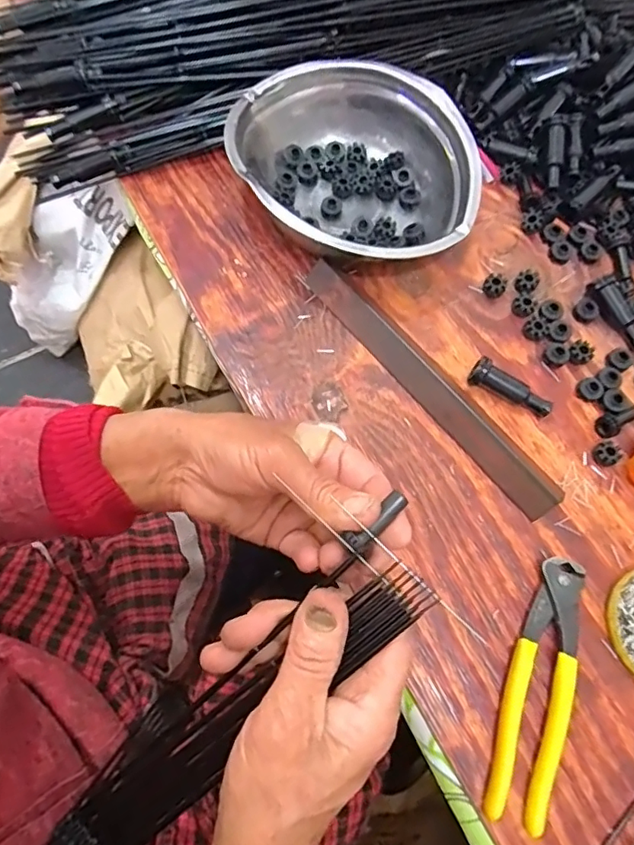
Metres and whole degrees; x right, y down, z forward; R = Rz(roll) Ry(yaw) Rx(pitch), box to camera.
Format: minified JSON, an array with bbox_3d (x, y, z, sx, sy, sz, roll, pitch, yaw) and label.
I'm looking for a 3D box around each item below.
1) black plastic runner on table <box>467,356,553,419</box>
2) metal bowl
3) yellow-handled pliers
[{"bbox_3d":[0.151,-0.026,0.419,0.067,0.023,0.019,25,71,7],"label":"black plastic runner on table"},{"bbox_3d":[0.031,-0.212,0.457,0.210,0.065,0.171,34,73,10],"label":"metal bowl"},{"bbox_3d":[0.146,0.170,0.351,0.038,0.014,0.162,22,71,5],"label":"yellow-handled pliers"}]

